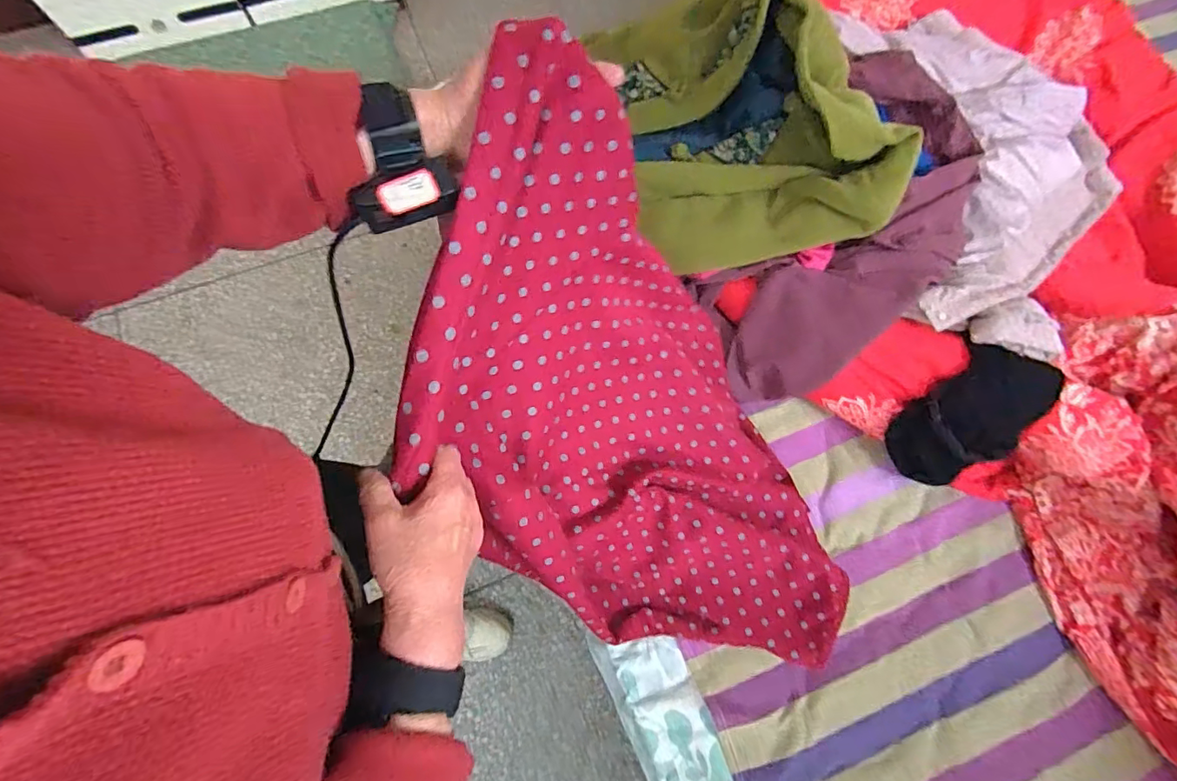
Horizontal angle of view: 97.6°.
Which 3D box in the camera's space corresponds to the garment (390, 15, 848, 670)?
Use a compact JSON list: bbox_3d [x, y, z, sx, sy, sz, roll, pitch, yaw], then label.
[{"bbox_3d":[0.047,0.038,0.502,0.315,0.634,0.188,-40,31,-14],"label":"garment"}]

